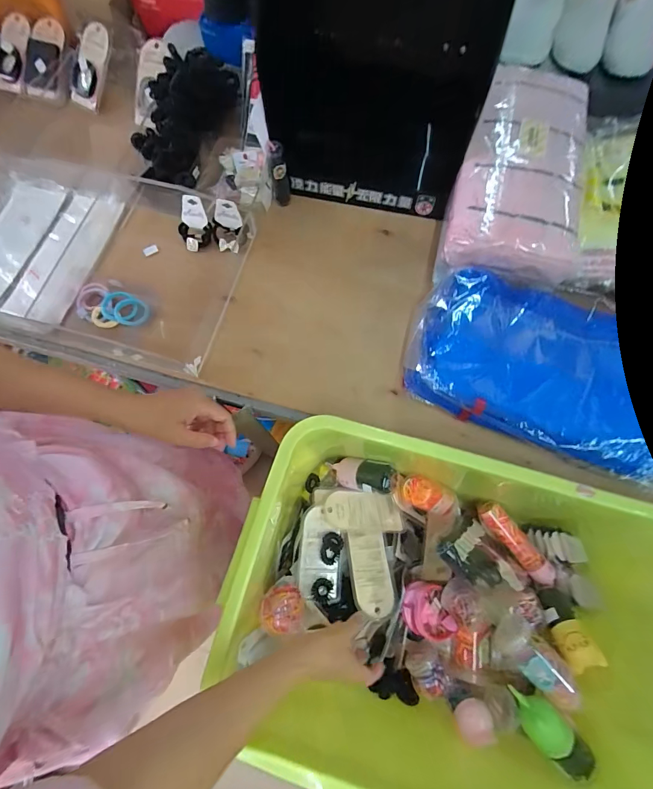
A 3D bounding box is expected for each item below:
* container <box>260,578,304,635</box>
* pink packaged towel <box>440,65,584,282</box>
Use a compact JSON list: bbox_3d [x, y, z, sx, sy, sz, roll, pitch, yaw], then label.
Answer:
[{"bbox_3d":[-0.066,0.307,0.515,0.063,0.045,0.061,-13,74,-3],"label":"container"},{"bbox_3d":[0.288,-0.322,0.509,0.174,0.056,0.328,19,75,7],"label":"pink packaged towel"}]

